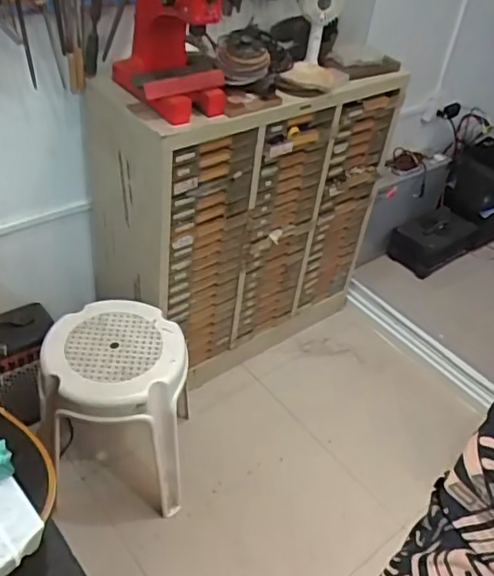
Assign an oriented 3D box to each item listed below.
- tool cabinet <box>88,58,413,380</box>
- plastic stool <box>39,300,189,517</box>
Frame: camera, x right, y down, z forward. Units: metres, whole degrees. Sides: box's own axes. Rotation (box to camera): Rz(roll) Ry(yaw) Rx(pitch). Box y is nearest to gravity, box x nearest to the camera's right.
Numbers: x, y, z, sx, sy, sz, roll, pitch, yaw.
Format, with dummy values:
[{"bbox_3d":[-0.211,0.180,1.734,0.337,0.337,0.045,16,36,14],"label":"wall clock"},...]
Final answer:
[{"bbox_3d":[-0.005,-0.206,1.687,0.751,0.818,0.307,-23,49,-31],"label":"tool cabinet"},{"bbox_3d":[-0.319,0.305,1.436,0.317,0.425,0.335,-6,42,-16],"label":"plastic stool"}]

